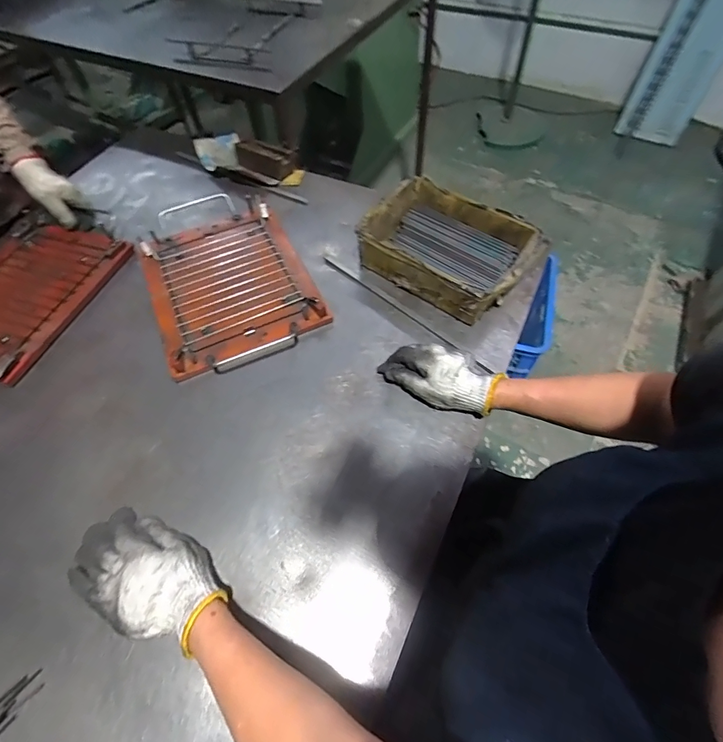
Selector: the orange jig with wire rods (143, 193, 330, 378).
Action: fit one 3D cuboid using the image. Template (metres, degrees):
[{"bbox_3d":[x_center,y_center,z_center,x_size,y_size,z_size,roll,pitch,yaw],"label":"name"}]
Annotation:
[{"bbox_3d":[-0.226,-0.164,0.655,0.243,0.031,0.363,-23,62,-12],"label":"orange jig with wire rods"}]

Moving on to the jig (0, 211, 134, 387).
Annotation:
[{"bbox_3d":[-0.572,-0.136,0.663,0.243,0.030,0.320,18,62,11],"label":"jig"}]

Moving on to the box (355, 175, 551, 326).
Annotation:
[{"bbox_3d":[0.136,-0.196,0.641,0.257,0.075,0.181,32,66,18],"label":"box"}]

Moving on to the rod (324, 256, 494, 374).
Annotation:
[{"bbox_3d":[0.059,-0.101,0.627,0.329,0.007,0.012,39,68,21],"label":"rod"}]

